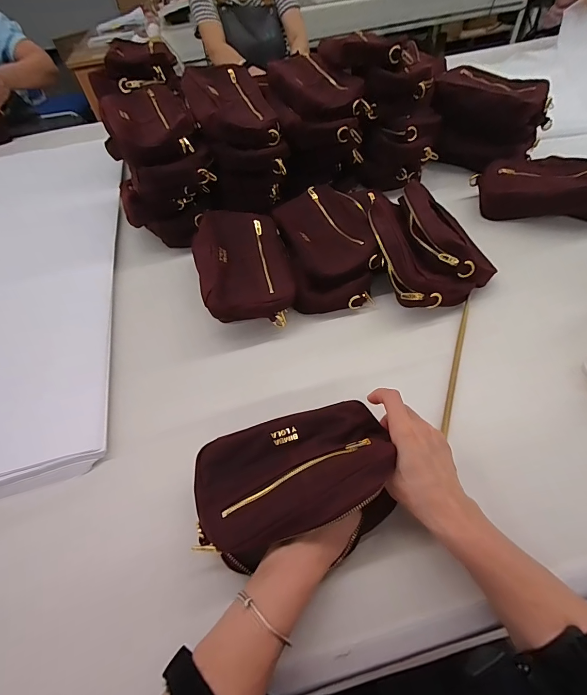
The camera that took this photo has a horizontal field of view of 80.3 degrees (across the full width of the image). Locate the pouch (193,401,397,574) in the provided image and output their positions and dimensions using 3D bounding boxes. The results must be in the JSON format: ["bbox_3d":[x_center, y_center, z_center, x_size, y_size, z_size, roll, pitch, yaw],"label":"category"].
[{"bbox_3d":[0.002,0.121,0.338,0.192,0.060,0.125,-17,52,-7],"label":"pouch"}]

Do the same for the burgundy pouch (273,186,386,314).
[{"bbox_3d":[0.055,-0.164,0.568,0.143,0.071,0.224,-11,52,-3],"label":"burgundy pouch"}]

